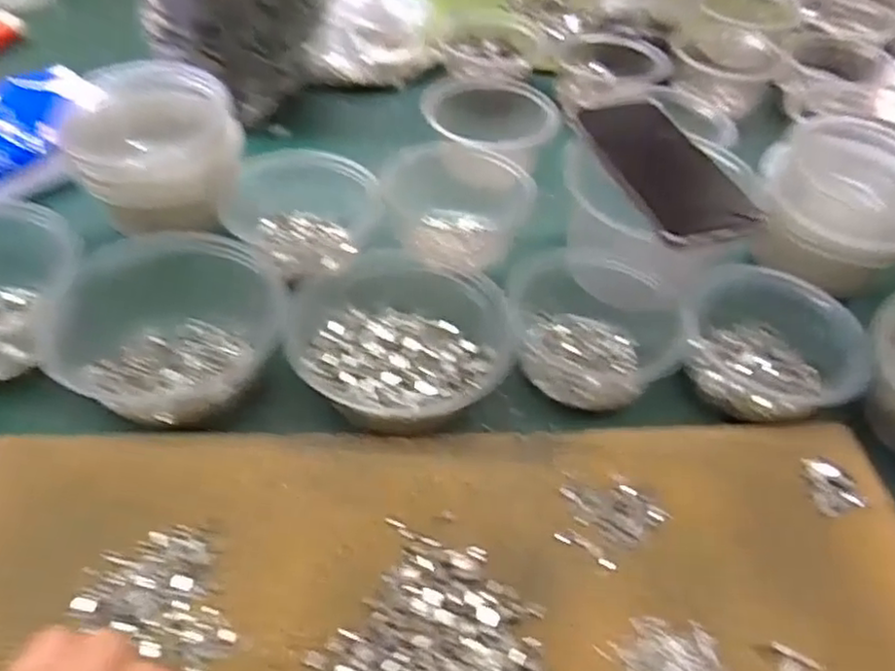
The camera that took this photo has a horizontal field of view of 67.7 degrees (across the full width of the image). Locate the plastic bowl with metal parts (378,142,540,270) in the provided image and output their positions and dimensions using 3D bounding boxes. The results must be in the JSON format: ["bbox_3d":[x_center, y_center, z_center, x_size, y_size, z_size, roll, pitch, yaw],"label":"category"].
[{"bbox_3d":[0.009,-0.106,0.542,0.096,0.067,0.099,3,49,-3],"label":"plastic bowl with metal parts"}]

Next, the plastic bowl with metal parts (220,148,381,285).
[{"bbox_3d":[-0.110,-0.098,0.514,0.099,0.062,0.091,3,49,-3],"label":"plastic bowl with metal parts"}]

